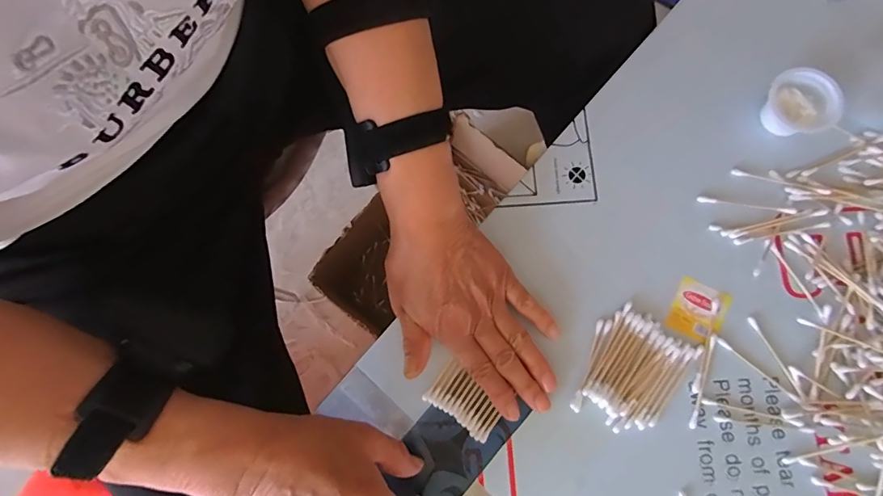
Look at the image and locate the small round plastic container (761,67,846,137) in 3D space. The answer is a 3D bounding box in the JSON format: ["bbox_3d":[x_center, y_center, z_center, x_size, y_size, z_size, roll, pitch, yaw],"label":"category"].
[{"bbox_3d":[0.289,-0.116,0.363,0.046,0.025,0.051,-19,80,-2],"label":"small round plastic container"}]

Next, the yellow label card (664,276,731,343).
[{"bbox_3d":[0.201,0.049,0.355,0.036,0.004,0.044,25,82,13],"label":"yellow label card"}]

